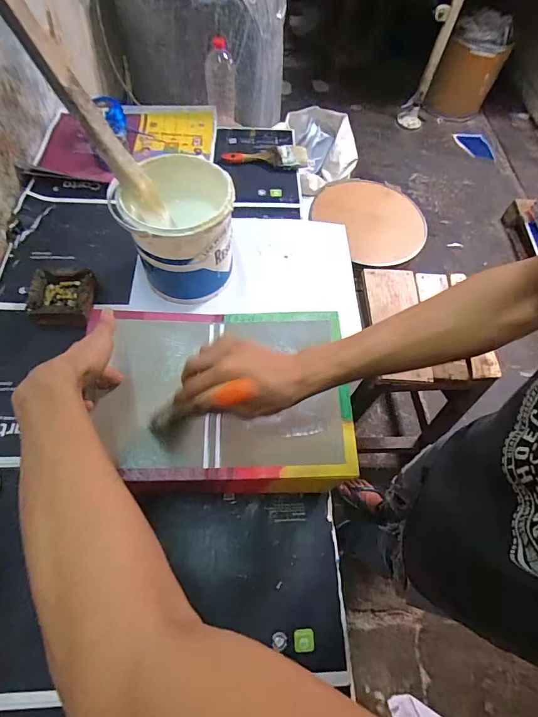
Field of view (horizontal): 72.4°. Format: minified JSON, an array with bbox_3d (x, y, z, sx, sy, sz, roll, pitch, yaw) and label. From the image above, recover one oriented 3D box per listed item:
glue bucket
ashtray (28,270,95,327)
[{"bbox_3d":[-0.151,-0.228,0.664,0.176,0.185,0.173,2,62,-3],"label":"glue bucket"},{"bbox_3d":[-0.382,-0.114,0.682,0.109,0.053,0.107,-2,65,-5],"label":"ashtray"}]

